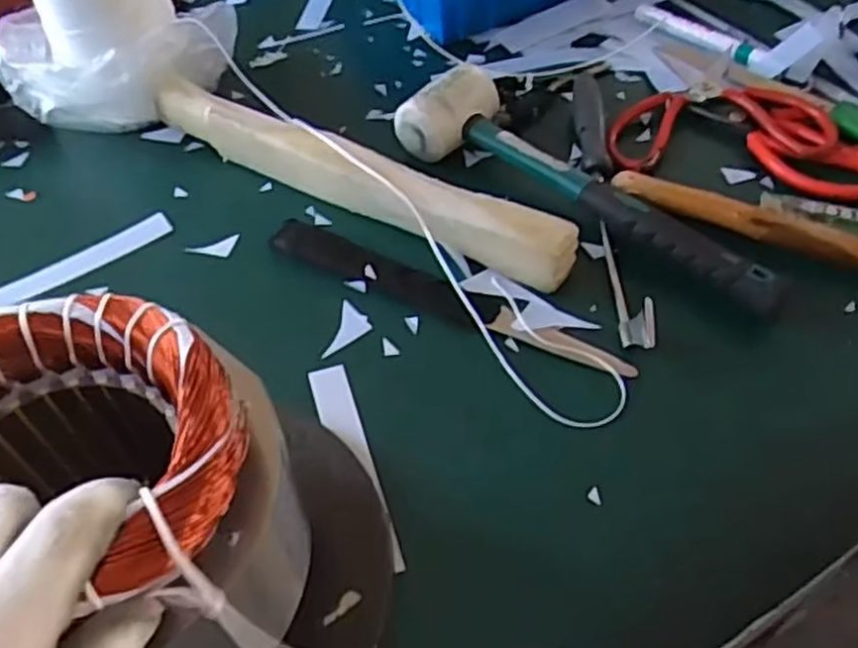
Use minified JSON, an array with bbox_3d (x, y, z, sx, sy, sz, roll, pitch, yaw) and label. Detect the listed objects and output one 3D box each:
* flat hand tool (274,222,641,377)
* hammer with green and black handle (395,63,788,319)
[{"bbox_3d":[0.006,-0.019,0.462,0.242,0.013,0.030,23,55,20],"label":"flat hand tool"},{"bbox_3d":[0.104,-0.100,0.493,0.284,0.040,0.072,31,58,25],"label":"hammer with green and black handle"}]

